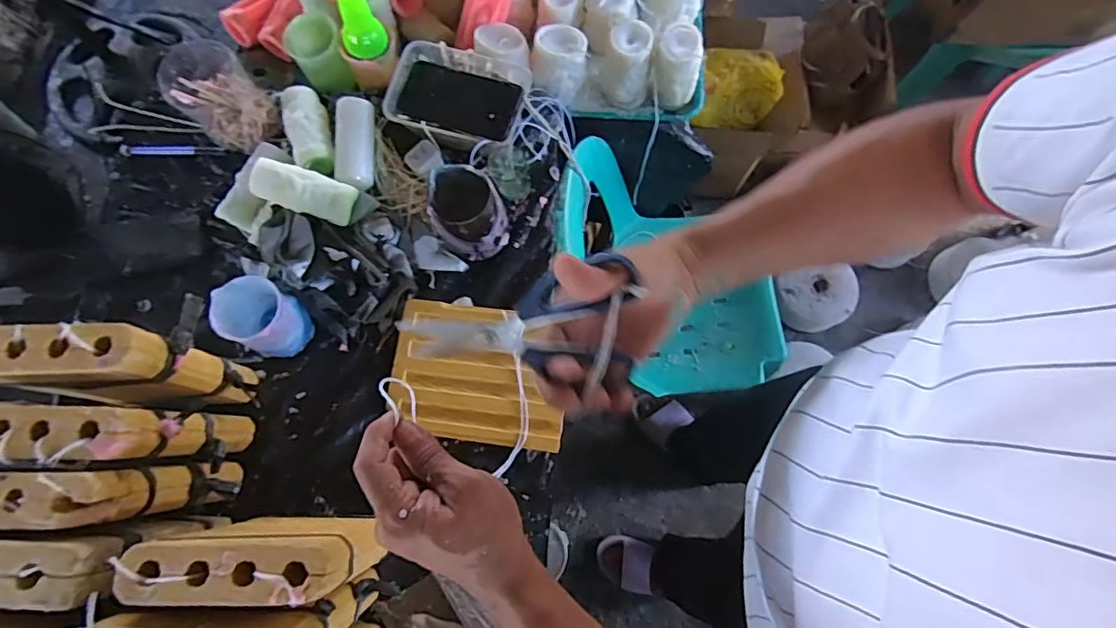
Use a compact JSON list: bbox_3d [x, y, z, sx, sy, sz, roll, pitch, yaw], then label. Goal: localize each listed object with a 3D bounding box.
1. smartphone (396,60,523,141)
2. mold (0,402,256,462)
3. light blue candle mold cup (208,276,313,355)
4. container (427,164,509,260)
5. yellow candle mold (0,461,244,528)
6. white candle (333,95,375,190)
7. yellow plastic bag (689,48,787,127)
[{"bbox_3d":[-0.126,-0.270,0.675,0.158,0.012,0.075,19,96,17],"label":"smartphone"},{"bbox_3d":[-0.440,0.123,0.543,0.175,0.202,0.058,-1,74,0],"label":"mold"},{"bbox_3d":[-0.344,0.006,0.633,0.086,0.097,0.073,24,76,7],"label":"light blue candle mold cup"},{"bbox_3d":[-0.112,-0.123,0.645,0.078,0.088,0.091,-35,77,-9],"label":"container"},{"bbox_3d":[-0.442,0.172,0.518,0.175,0.194,0.051,-2,74,0],"label":"yellow candle mold"},{"bbox_3d":[-0.263,-0.216,0.694,0.048,0.046,0.119,-4,74,-1],"label":"white candle"},{"bbox_3d":[0.424,-0.526,1.263,0.211,0.141,0.132,-6,74,-2],"label":"yellow plastic bag"}]

